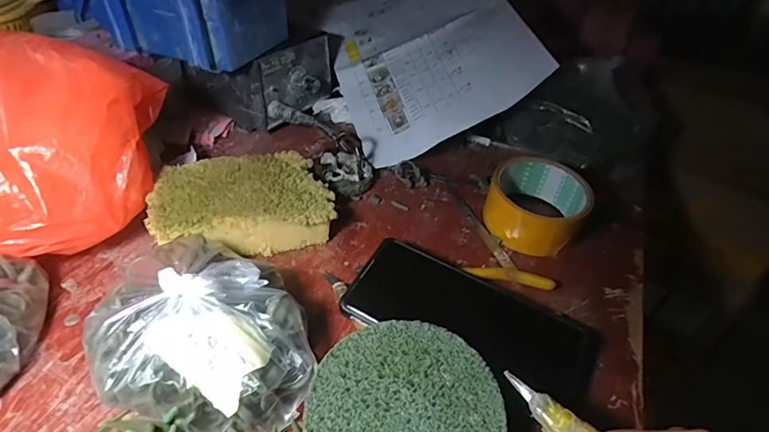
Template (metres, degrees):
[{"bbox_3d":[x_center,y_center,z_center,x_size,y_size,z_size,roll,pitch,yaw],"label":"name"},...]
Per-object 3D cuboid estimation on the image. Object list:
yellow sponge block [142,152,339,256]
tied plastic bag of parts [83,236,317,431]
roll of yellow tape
[{"bbox_3d":[-0.117,-0.010,0.386,0.142,0.043,0.093,-8,42,-17],"label":"yellow sponge block"},{"bbox_3d":[-0.111,0.069,0.277,0.111,0.065,0.128,-18,46,-27],"label":"tied plastic bag of parts"},{"bbox_3d":[0.139,-0.010,0.417,0.083,0.048,0.083,4,40,-4],"label":"roll of yellow tape"}]

